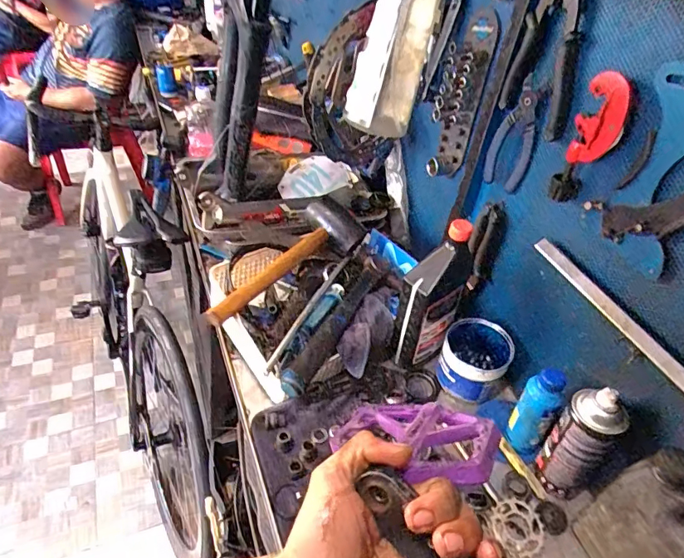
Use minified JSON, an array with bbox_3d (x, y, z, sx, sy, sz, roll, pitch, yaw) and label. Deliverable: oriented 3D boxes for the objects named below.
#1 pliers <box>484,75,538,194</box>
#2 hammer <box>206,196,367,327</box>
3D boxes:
[{"bbox_3d":[0.242,-0.196,0.668,0.010,0.149,0.061,-26,51,-33],"label":"pliers"},{"bbox_3d":[-0.095,-0.052,0.796,0.350,0.071,0.105,-30,53,-35],"label":"hammer"}]

